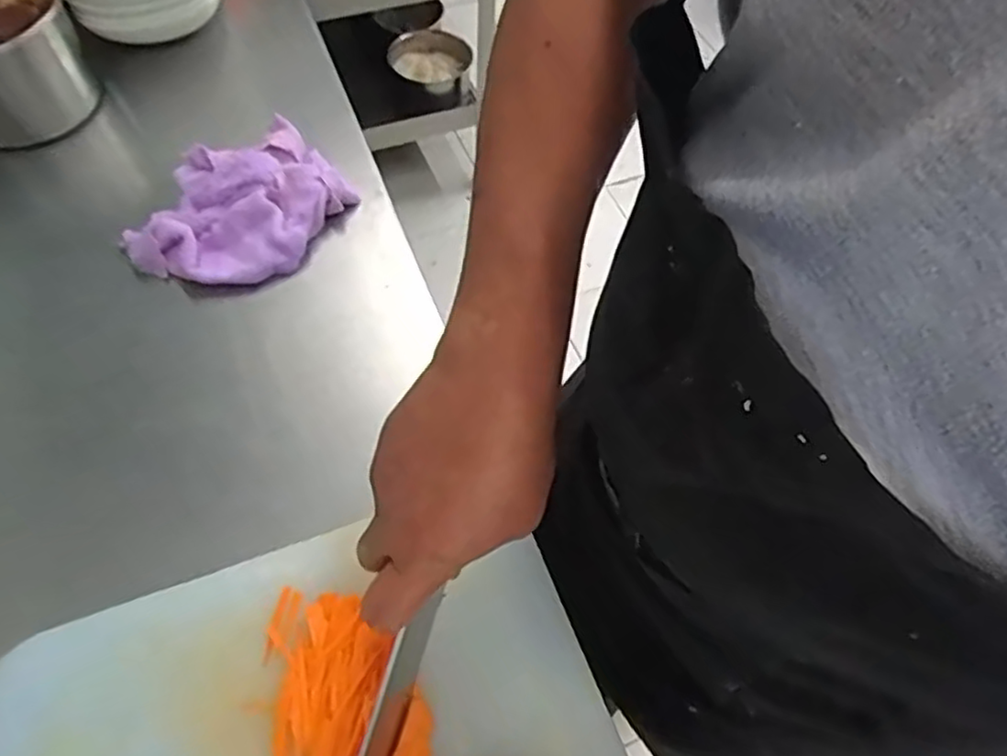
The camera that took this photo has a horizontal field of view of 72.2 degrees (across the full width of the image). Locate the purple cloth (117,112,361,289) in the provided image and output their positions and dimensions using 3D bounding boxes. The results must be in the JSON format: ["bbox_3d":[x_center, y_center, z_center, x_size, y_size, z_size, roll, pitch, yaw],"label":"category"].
[{"bbox_3d":[-0.221,-0.150,0.601,0.137,0.037,0.187,31,62,14],"label":"purple cloth"}]

